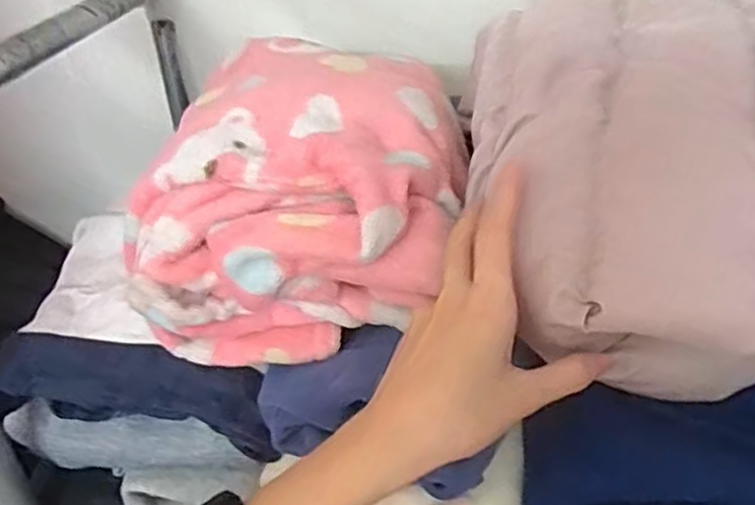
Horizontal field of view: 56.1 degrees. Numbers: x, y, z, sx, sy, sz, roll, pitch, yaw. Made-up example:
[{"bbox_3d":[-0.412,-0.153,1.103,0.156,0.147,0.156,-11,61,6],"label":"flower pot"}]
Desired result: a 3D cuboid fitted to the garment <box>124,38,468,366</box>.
[{"bbox_3d":[-0.042,-0.035,0.454,0.181,0.139,0.197,4,34,12],"label":"garment"}]

